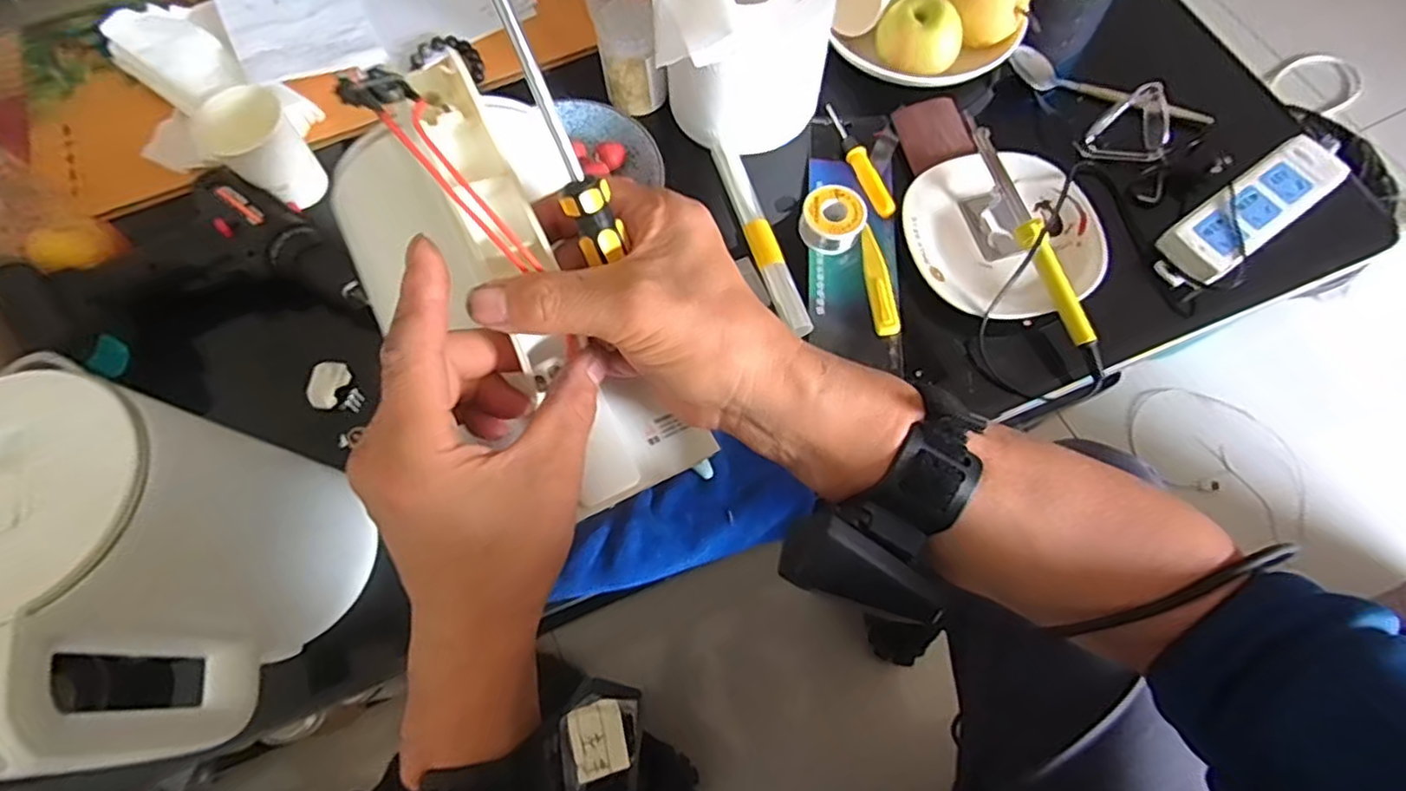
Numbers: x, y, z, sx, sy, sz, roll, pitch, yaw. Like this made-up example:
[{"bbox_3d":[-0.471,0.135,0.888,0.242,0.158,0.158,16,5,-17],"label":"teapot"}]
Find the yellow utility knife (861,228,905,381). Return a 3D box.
[{"bbox_3d":[0.155,-0.085,0.565,0.021,0.019,0.137,-4,69,0],"label":"yellow utility knife"}]

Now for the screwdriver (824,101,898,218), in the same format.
[{"bbox_3d":[0.148,-0.224,0.612,0.018,0.013,0.139,-17,69,-5],"label":"screwdriver"}]

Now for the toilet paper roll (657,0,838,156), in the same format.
[{"bbox_3d":[0.038,-0.315,0.582,0.144,0.128,0.139,0,69,1],"label":"toilet paper roll"}]

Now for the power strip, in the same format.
[{"bbox_3d":[0.482,-0.164,0.569,0.188,0.035,0.055,-34,72,-11],"label":"power strip"}]

